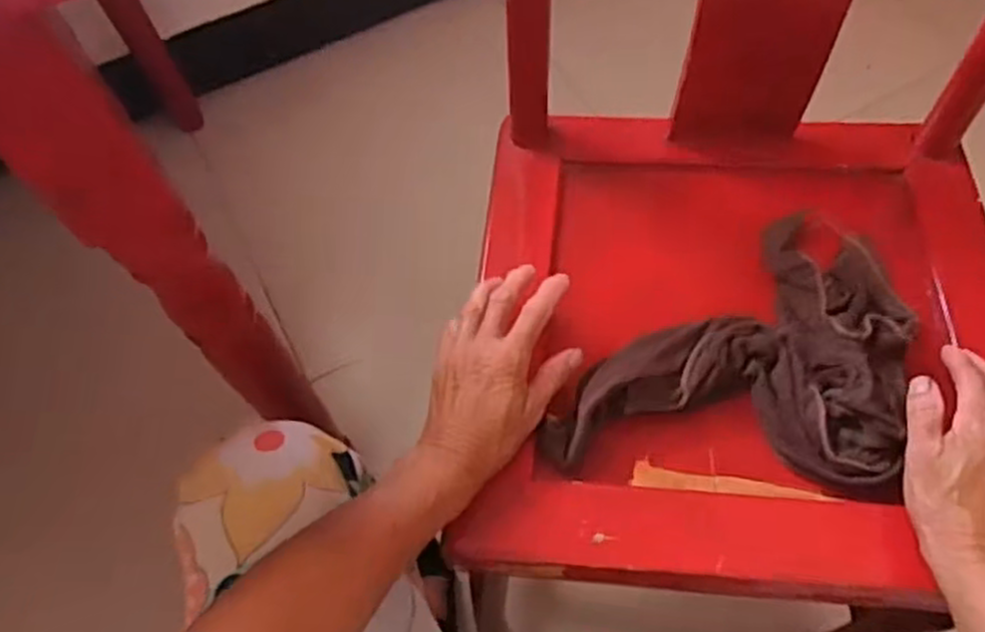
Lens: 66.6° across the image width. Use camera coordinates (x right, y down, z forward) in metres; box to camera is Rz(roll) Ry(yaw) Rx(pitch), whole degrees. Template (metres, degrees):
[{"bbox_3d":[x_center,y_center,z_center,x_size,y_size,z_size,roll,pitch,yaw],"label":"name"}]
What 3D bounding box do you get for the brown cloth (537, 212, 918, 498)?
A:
[{"bbox_3d":[0.176,0.016,0.553,0.253,0.034,0.210,4,62,5],"label":"brown cloth"}]

